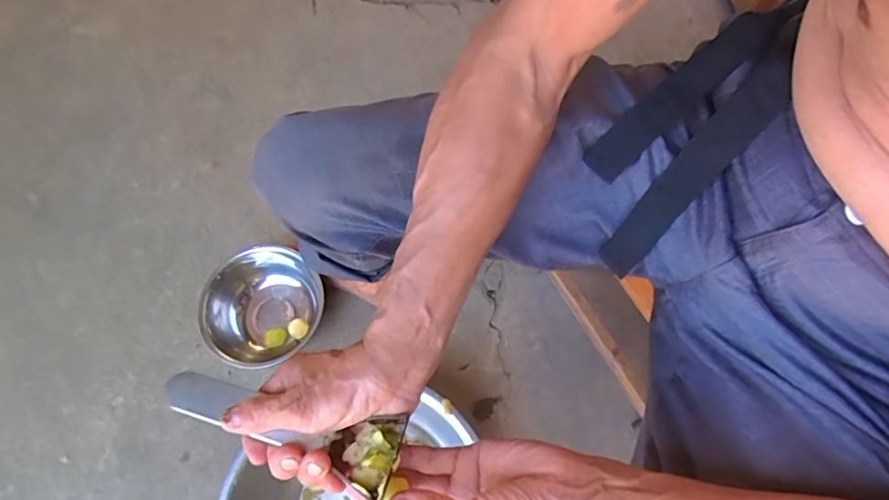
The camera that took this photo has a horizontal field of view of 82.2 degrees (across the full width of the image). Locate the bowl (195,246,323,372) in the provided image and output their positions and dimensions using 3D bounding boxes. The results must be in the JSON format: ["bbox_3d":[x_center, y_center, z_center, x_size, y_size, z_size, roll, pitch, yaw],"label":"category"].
[{"bbox_3d":[-0.286,0.087,0.806,0.170,0.089,0.186,-1,70,2],"label":"bowl"}]

